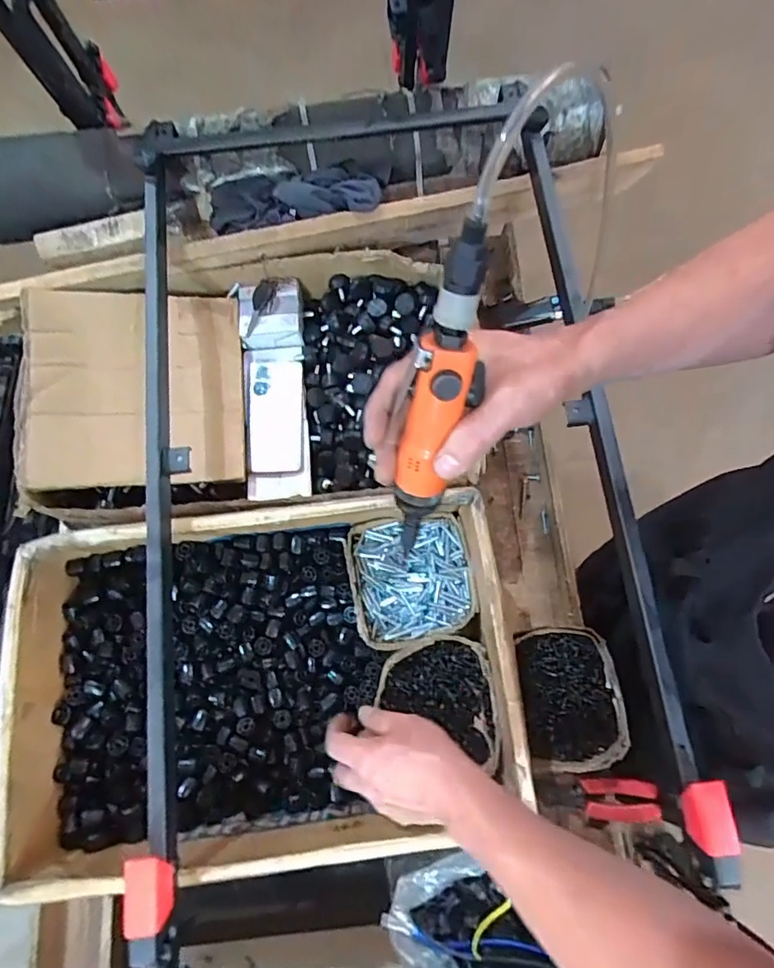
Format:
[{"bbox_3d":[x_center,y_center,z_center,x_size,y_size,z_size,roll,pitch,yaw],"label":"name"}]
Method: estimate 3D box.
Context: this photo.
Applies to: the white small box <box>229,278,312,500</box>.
[{"bbox_3d":[-0.151,-0.130,0.729,0.093,0.065,0.303,-7,76,-1],"label":"white small box"}]

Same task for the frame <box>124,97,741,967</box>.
[{"bbox_3d":[-0.019,-0.083,0.600,0.541,0.134,0.916,-7,76,-1],"label":"frame"}]

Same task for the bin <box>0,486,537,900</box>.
[{"bbox_3d":[-0.137,0.205,0.608,0.508,0.143,0.352,-8,76,-1],"label":"bin"}]

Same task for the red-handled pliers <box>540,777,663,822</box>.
[{"bbox_3d":[0.267,0.397,0.667,0.136,0.011,0.046,-6,75,19],"label":"red-handled pliers"}]

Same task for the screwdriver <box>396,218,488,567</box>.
[{"bbox_3d":[0.034,-0.042,0.363,0.042,0.250,0.032,13,38,4],"label":"screwdriver"}]

